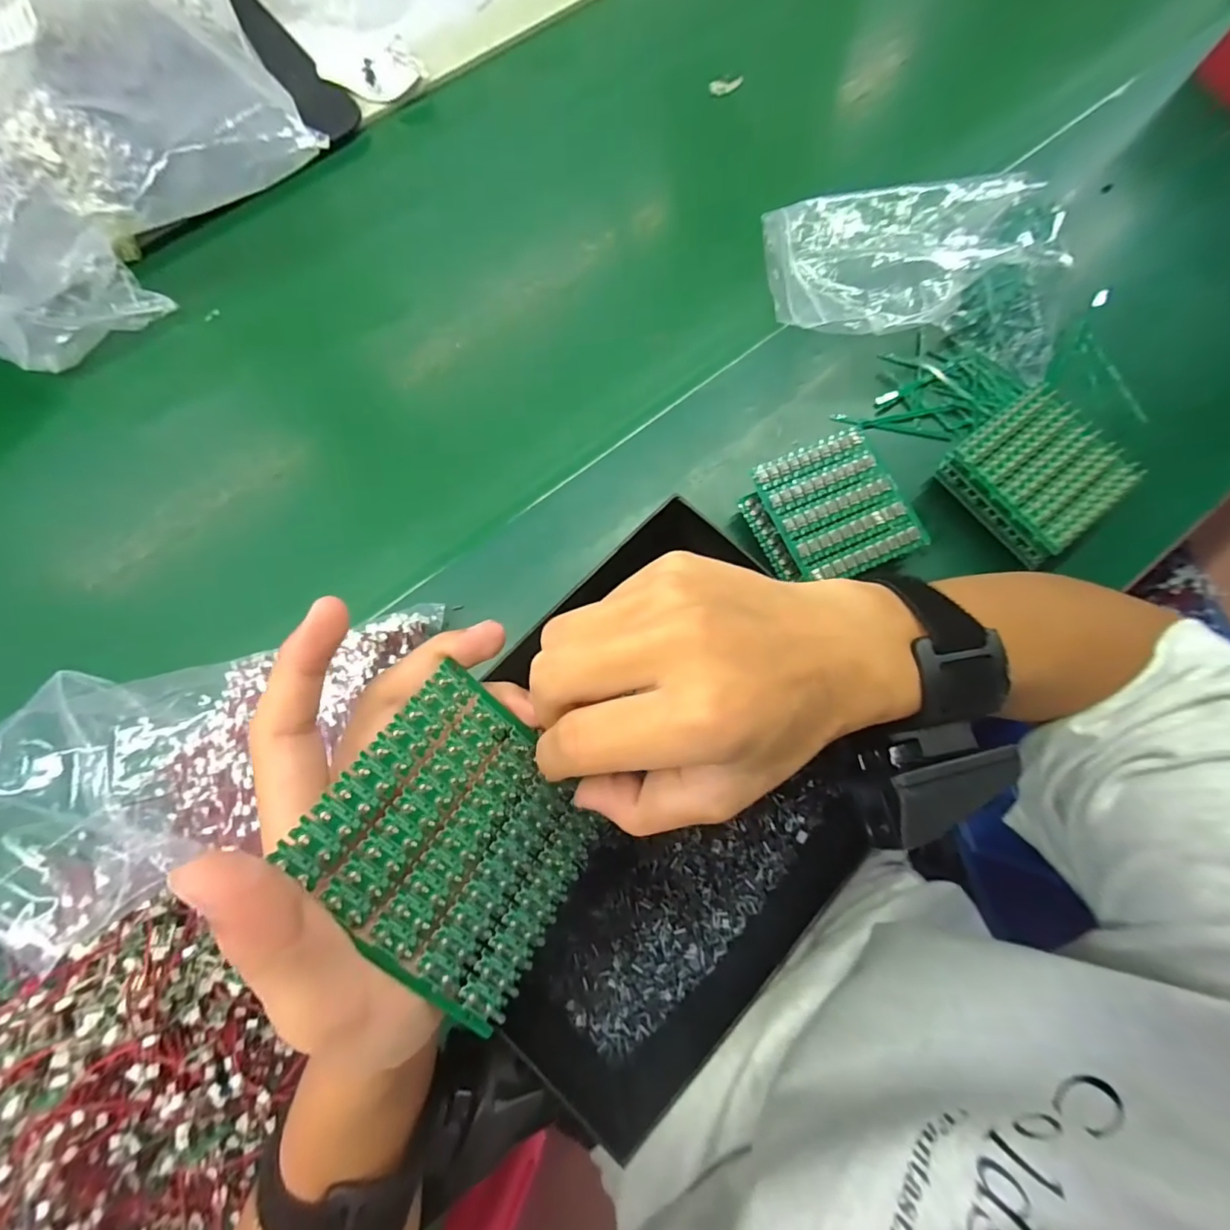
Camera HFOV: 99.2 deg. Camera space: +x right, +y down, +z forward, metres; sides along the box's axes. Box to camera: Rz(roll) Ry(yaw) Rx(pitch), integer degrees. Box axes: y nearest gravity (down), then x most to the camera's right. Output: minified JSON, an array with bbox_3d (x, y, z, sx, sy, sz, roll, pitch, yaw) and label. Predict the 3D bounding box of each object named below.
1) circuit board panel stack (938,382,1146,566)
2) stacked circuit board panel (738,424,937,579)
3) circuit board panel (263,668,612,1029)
[{"bbox_3d":[0.274,-0.091,0.346,0.082,0.040,0.090,-39,79,-8],"label":"circuit board panel stack"},{"bbox_3d":[0.135,-0.062,0.344,0.087,0.041,0.087,-24,77,-5],"label":"stacked circuit board panel"},{"bbox_3d":[-0.048,0.074,0.175,0.088,0.004,0.076,50,50,-14],"label":"circuit board panel"}]

